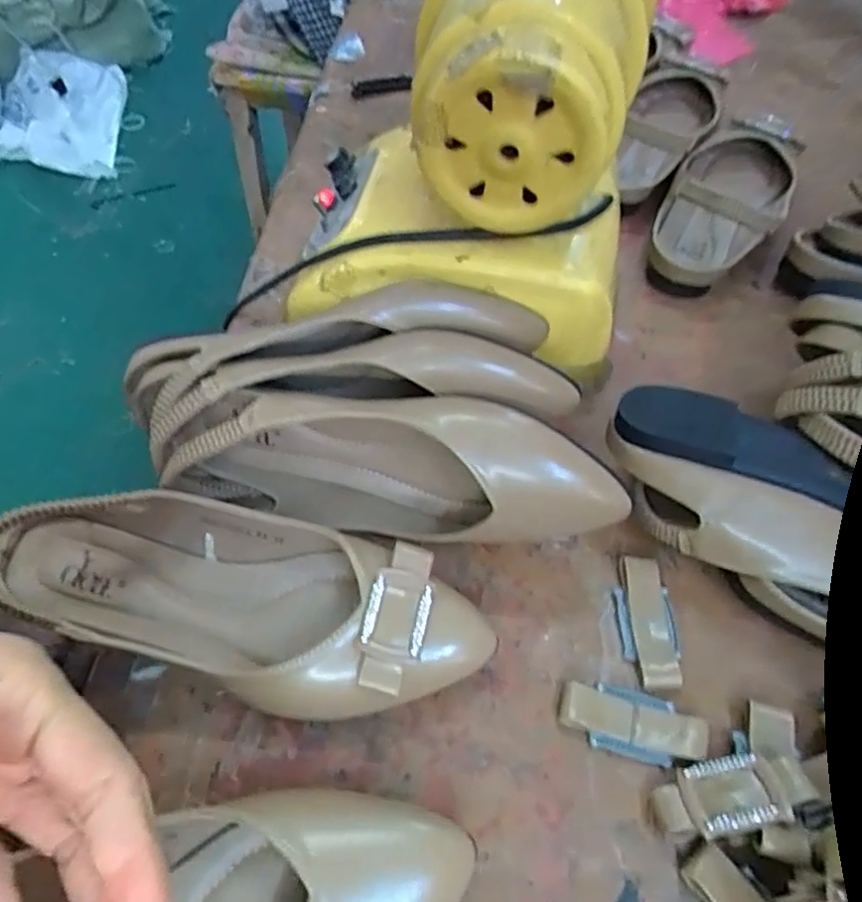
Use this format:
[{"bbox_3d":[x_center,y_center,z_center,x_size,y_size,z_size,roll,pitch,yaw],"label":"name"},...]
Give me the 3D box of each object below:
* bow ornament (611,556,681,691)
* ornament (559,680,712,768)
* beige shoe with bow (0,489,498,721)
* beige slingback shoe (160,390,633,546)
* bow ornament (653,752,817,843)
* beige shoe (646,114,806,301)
[{"bbox_3d":[0.110,0.086,0.319,0.029,0.006,0.065,1,56,-1],"label":"bow ornament"},{"bbox_3d":[0.093,0.126,0.292,0.065,0.007,0.029,14,57,8],"label":"ornament"},{"bbox_3d":[-0.090,0.066,0.294,0.228,0.065,0.077,13,57,7],"label":"beige shoe with bow"},{"bbox_3d":[-0.023,0.009,0.323,0.220,0.081,0.047,9,57,5],"label":"beige slingback shoe"},{"bbox_3d":[0.127,0.147,0.266,0.063,0.012,0.028,-16,34,4],"label":"bow ornament"},{"bbox_3d":[0.225,-0.198,0.473,0.076,0.063,0.197,27,60,15],"label":"beige shoe"}]

